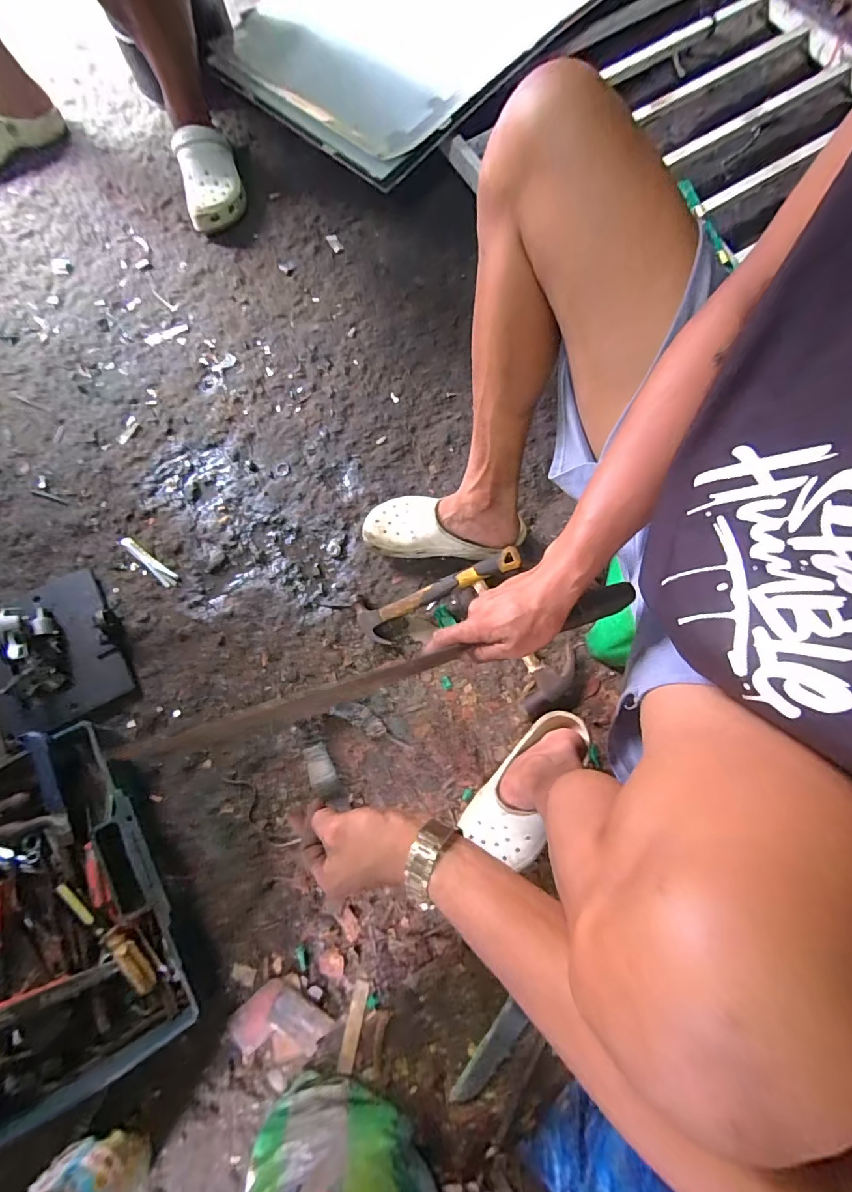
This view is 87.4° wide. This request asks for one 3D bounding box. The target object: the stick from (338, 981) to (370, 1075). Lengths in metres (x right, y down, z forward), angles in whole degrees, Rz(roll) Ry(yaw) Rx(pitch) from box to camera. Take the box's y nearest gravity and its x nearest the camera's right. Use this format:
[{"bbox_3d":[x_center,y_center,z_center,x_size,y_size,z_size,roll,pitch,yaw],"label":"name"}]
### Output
[{"bbox_3d":[-0.099,0.593,0.616,0.020,0.008,0.106,11,77,4],"label":"stick"}]

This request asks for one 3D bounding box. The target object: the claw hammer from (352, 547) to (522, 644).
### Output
[{"bbox_3d":[0.018,-0.008,0.720,0.278,0.032,0.081,-23,77,9],"label":"claw hammer"}]

